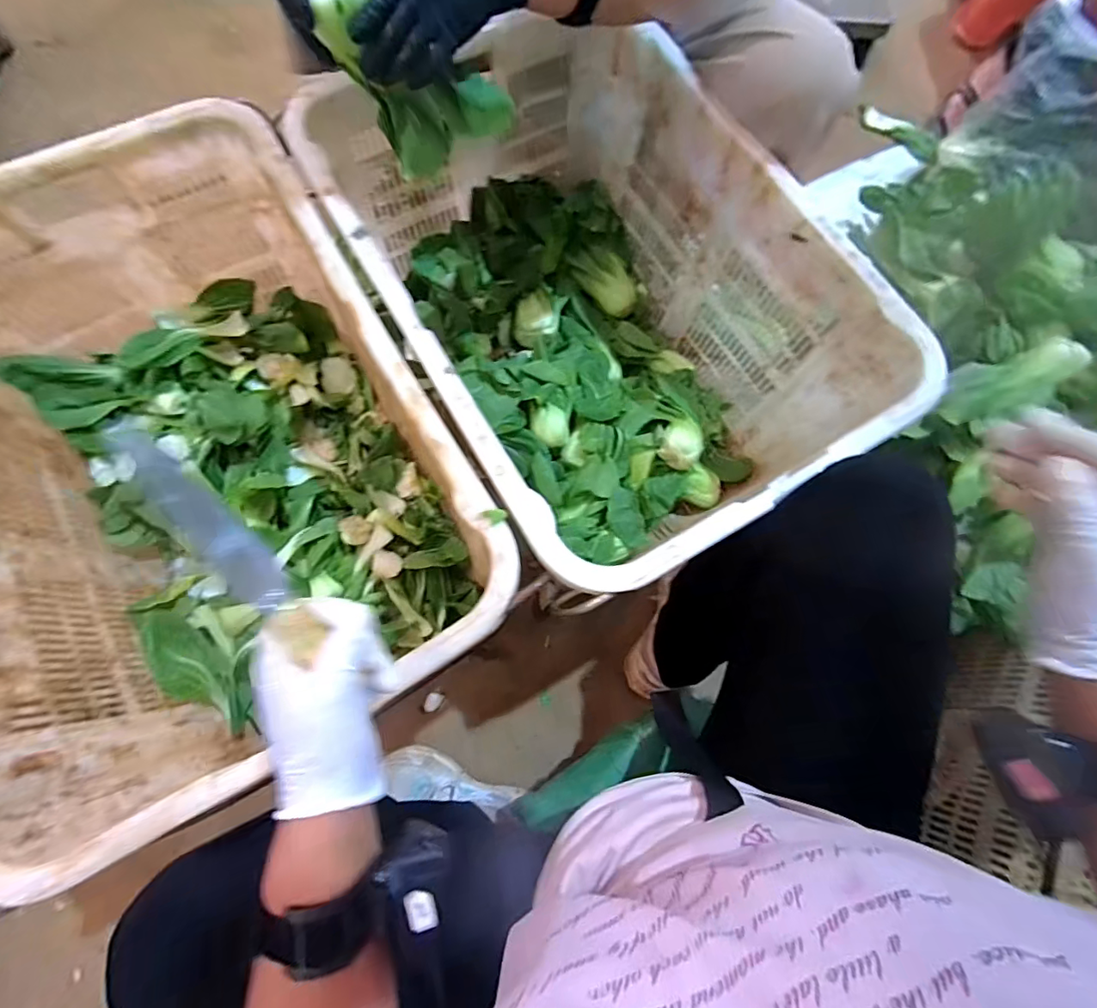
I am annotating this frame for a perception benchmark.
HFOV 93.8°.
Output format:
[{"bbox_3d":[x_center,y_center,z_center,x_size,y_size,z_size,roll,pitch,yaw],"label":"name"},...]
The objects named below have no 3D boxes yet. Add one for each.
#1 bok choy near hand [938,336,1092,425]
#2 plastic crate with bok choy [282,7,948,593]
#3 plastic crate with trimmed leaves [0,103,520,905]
[{"bbox_3d":[0.586,-0.158,0.653,0.154,0.048,0.080,-23,75,8],"label":"bok choy near hand"},{"bbox_3d":[0.049,-0.238,0.698,0.453,0.336,0.650,-29,77,-11],"label":"plastic crate with bok choy"},{"bbox_3d":[-0.373,-0.046,0.618,0.453,0.339,0.658,-30,77,-11],"label":"plastic crate with trimmed leaves"}]

